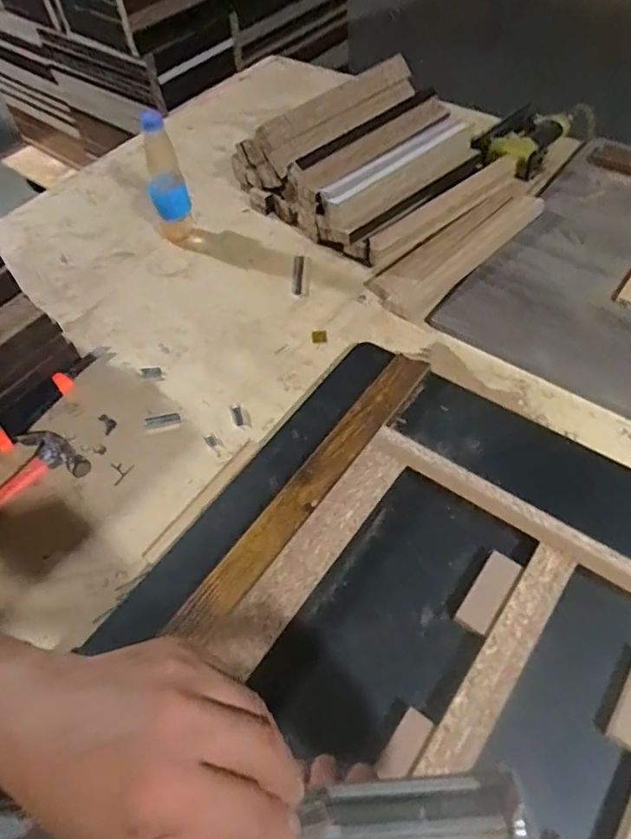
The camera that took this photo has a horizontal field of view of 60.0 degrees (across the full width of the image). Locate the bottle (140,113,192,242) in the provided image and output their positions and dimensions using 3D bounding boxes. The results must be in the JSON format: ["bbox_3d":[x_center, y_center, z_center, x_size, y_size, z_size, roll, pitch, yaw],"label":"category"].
[{"bbox_3d":[-0.227,-0.359,0.818,0.055,0.183,0.050,-17,56,-6],"label":"bottle"}]

